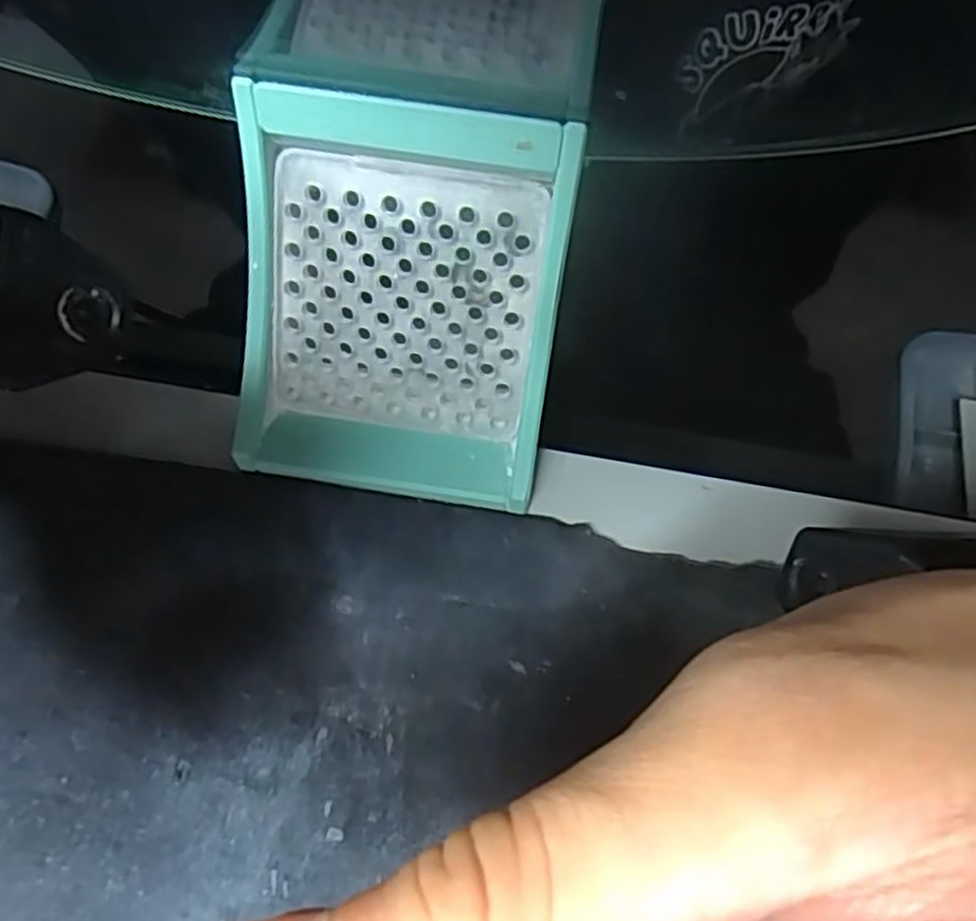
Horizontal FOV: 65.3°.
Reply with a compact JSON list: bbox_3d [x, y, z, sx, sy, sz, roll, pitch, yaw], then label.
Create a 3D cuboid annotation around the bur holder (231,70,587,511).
[{"bbox_3d":[-0.023,-0.033,0.181,0.076,0.094,0.014,9,26,3],"label":"bur holder"}]

